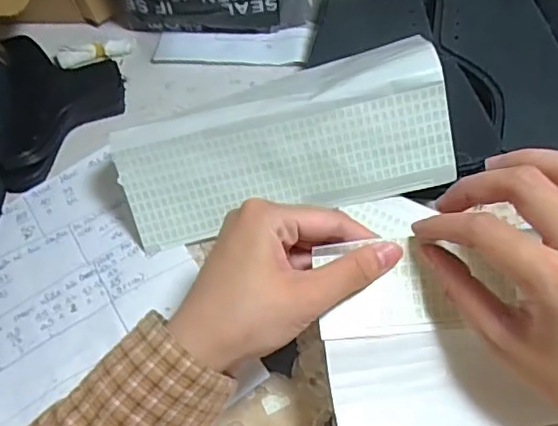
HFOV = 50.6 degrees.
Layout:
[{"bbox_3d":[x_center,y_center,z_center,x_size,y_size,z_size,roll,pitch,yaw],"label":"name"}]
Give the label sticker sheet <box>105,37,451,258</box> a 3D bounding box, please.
[{"bbox_3d":[0.000,-0.042,0.370,0.199,0.095,0.068,-8,58,-1],"label":"label sticker sheet"}]

